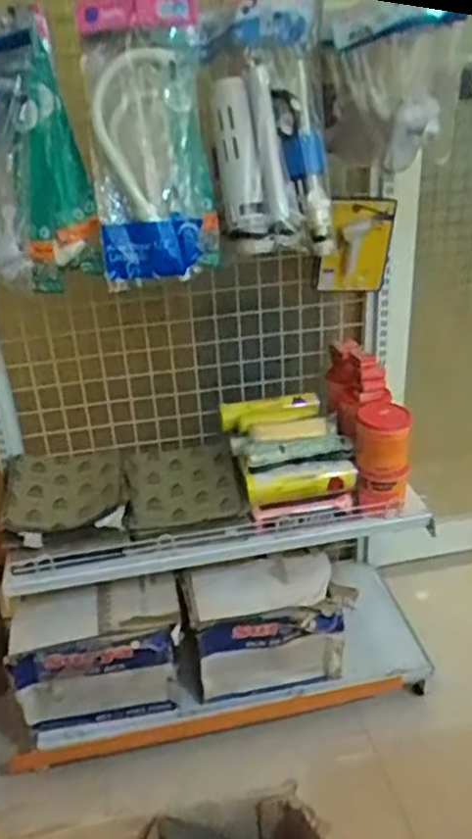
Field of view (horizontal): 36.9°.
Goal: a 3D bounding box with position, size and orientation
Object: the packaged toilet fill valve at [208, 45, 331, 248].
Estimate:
[{"bbox_3d":[0.056,-0.471,1.259,0.192,0.333,0.061,-5,7,12],"label":"packaged toilet fill valve"}]

